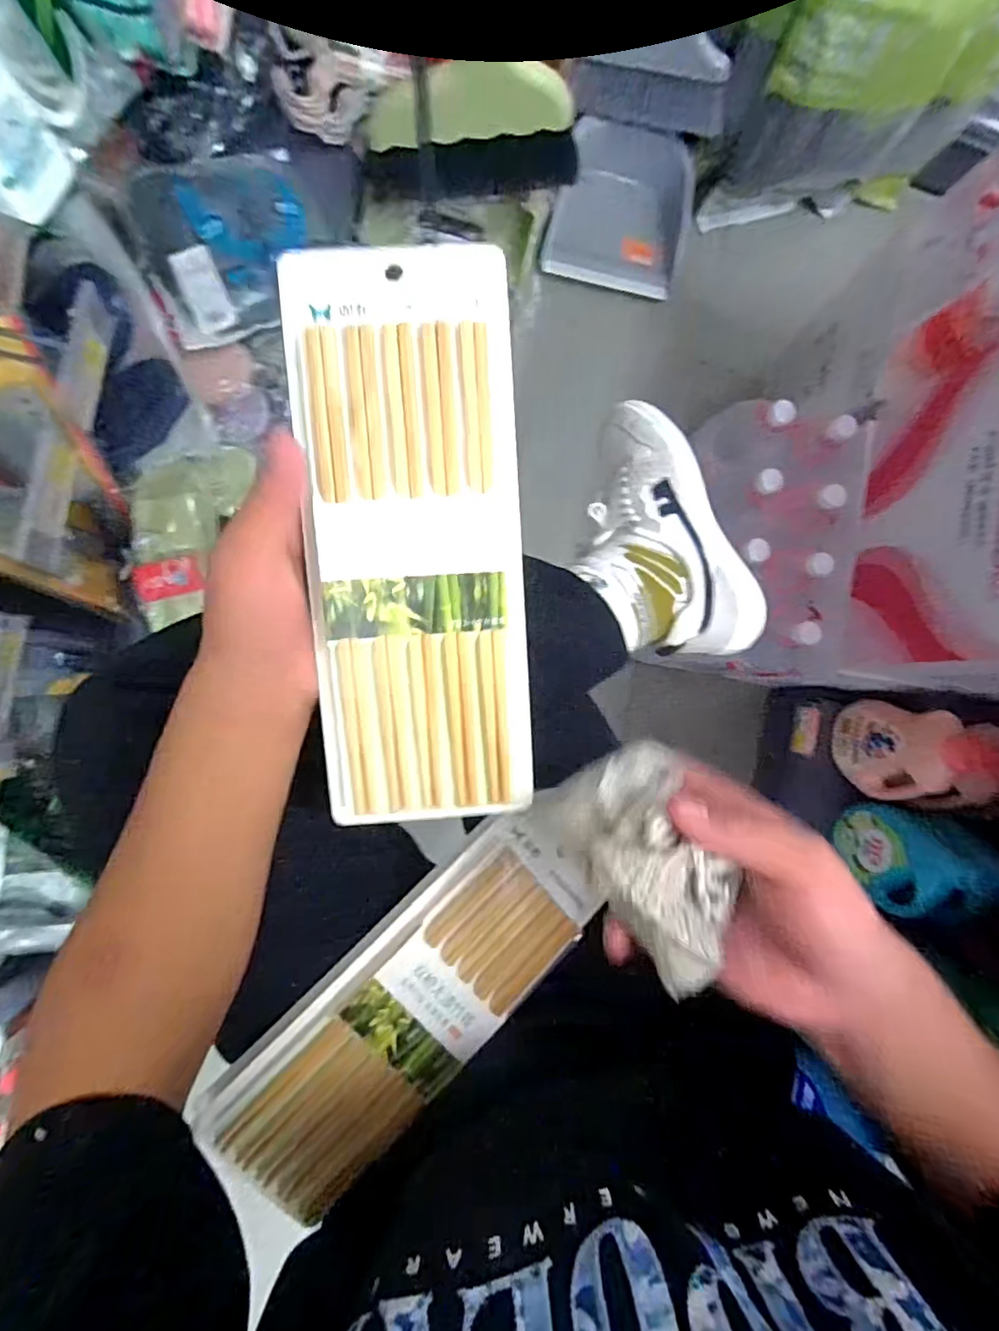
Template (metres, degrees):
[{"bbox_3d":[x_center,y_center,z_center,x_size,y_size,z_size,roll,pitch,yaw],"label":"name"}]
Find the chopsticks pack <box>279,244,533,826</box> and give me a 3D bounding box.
[{"bbox_3d":[-0.042,-0.059,0.286,0.107,0.023,0.280,-4,98,-8],"label":"chopsticks pack"}]

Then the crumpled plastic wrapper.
[{"bbox_3d":[0.075,0.090,0.265,0.064,0.049,0.093,-28,91,-8],"label":"crumpled plastic wrapper"}]

